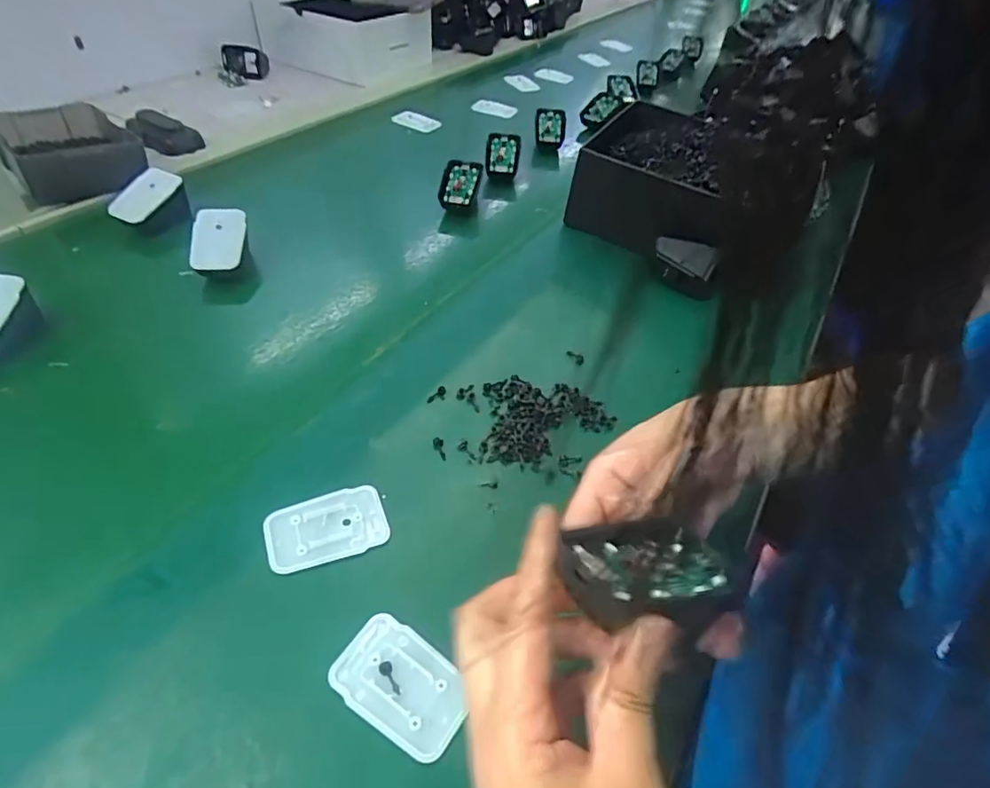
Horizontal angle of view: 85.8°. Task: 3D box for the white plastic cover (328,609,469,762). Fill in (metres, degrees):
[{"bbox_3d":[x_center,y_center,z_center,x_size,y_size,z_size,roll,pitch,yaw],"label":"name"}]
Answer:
[{"bbox_3d":[-0.048,0.150,0.276,0.069,0.006,0.044,29,52,21],"label":"white plastic cover"}]

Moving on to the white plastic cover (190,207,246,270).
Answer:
[{"bbox_3d":[-0.256,-0.145,0.492,0.042,0.008,0.069,-1,64,-13],"label":"white plastic cover"}]

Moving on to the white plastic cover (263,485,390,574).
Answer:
[{"bbox_3d":[-0.103,0.082,0.328,0.070,0.005,0.044,-16,51,-18],"label":"white plastic cover"}]

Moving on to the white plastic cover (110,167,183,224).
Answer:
[{"bbox_3d":[-0.349,-0.199,0.532,0.038,0.008,0.070,43,81,7],"label":"white plastic cover"}]

